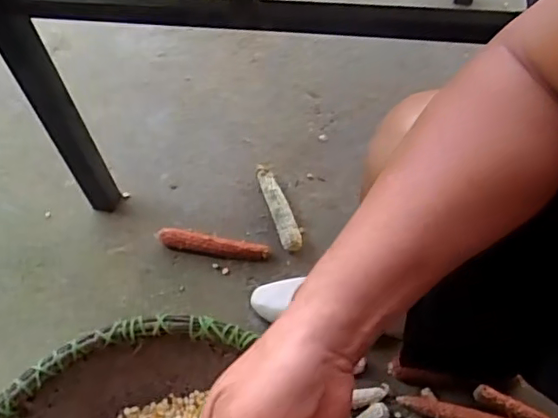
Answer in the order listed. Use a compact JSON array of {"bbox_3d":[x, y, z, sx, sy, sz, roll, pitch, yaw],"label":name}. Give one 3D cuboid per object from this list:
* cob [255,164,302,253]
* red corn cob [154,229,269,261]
[{"bbox_3d":[-0.002,-0.004,0.973,0.032,0.034,0.169,-17,56,-8],"label":"cob"},{"bbox_3d":[-0.107,0.058,0.933,0.178,0.026,0.032,8,56,9],"label":"red corn cob"}]

